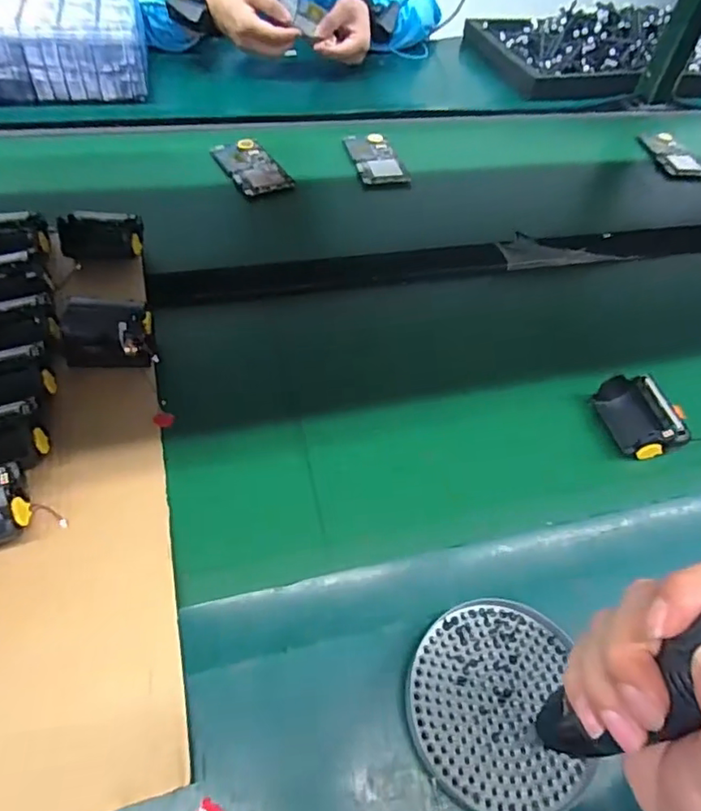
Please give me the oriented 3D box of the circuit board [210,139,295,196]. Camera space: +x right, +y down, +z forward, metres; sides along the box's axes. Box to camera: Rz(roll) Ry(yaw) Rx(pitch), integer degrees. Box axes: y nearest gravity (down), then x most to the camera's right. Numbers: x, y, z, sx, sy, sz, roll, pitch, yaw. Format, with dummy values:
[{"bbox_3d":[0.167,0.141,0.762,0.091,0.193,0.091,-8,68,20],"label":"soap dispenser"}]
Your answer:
[{"bbox_3d":[-0.130,-0.308,0.690,0.067,0.004,0.121,-26,59,-23],"label":"circuit board"}]

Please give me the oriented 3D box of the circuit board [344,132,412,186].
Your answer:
[{"bbox_3d":[0.031,-0.332,0.728,0.063,0.012,0.102,-16,58,-15],"label":"circuit board"}]

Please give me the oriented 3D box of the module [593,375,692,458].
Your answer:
[{"bbox_3d":[0.250,0.008,0.471,0.053,0.028,0.072,-7,53,-10],"label":"module"}]

